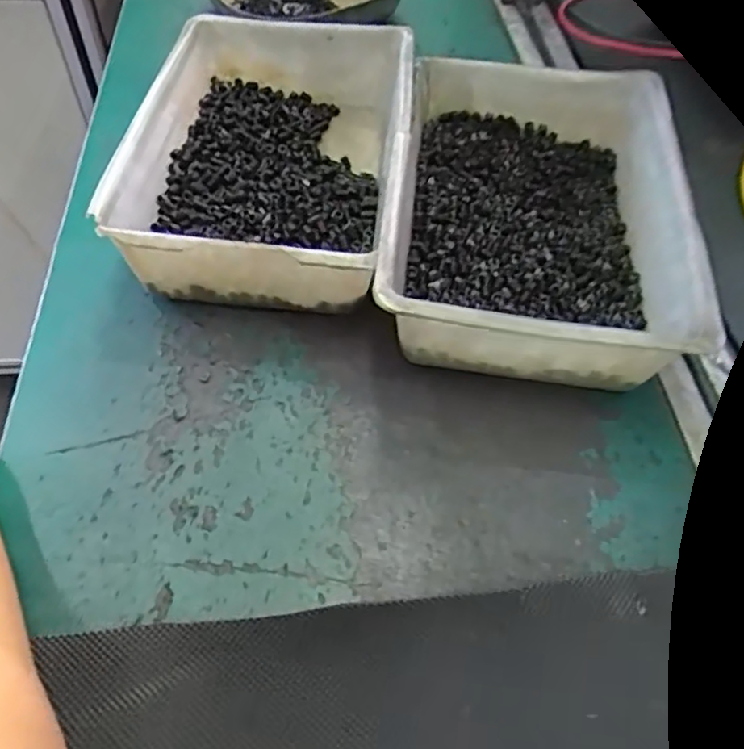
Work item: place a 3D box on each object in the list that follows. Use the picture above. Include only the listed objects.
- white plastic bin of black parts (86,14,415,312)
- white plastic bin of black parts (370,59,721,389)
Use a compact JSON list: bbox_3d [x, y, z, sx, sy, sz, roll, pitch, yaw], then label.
[{"bbox_3d":[-0.052,-0.115,0.346,0.133,0.057,0.190,5,54,3],"label":"white plastic bin of black parts"},{"bbox_3d":[0.078,-0.077,0.320,0.132,0.059,0.187,7,54,4],"label":"white plastic bin of black parts"}]

